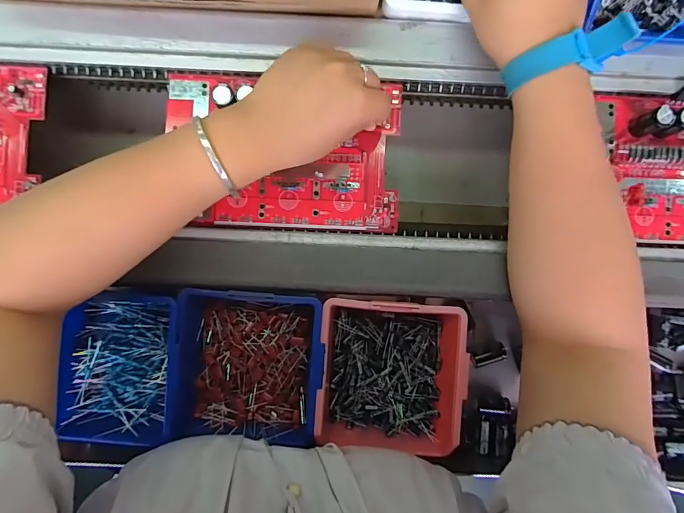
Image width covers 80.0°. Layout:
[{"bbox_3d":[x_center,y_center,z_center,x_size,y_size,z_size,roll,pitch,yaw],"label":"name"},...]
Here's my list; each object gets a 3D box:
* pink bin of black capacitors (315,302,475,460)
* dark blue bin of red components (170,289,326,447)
[{"bbox_3d":[0.041,0.103,0.347,0.117,0.048,0.125,4,85,2],"label":"pink bin of black capacitors"},{"bbox_3d":[-0.076,0.094,0.345,0.115,0.045,0.123,3,85,2],"label":"dark blue bin of red components"}]

